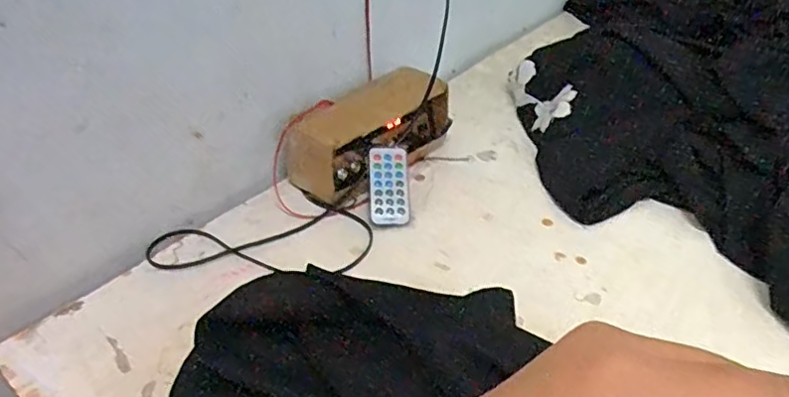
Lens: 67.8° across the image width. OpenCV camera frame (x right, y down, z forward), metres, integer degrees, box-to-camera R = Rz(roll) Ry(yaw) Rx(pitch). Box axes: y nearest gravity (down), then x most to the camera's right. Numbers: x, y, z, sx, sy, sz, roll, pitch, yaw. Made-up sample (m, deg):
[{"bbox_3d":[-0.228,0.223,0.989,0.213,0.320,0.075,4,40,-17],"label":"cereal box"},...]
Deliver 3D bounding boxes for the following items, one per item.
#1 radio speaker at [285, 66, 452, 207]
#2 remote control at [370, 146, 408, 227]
[{"bbox_3d":[-0.027,-0.068,0.634,0.193,0.081,0.069,-32,46,-33],"label":"radio speaker"},{"bbox_3d":[-0.005,-0.012,0.585,0.039,0.006,0.083,3,67,-14],"label":"remote control"}]

